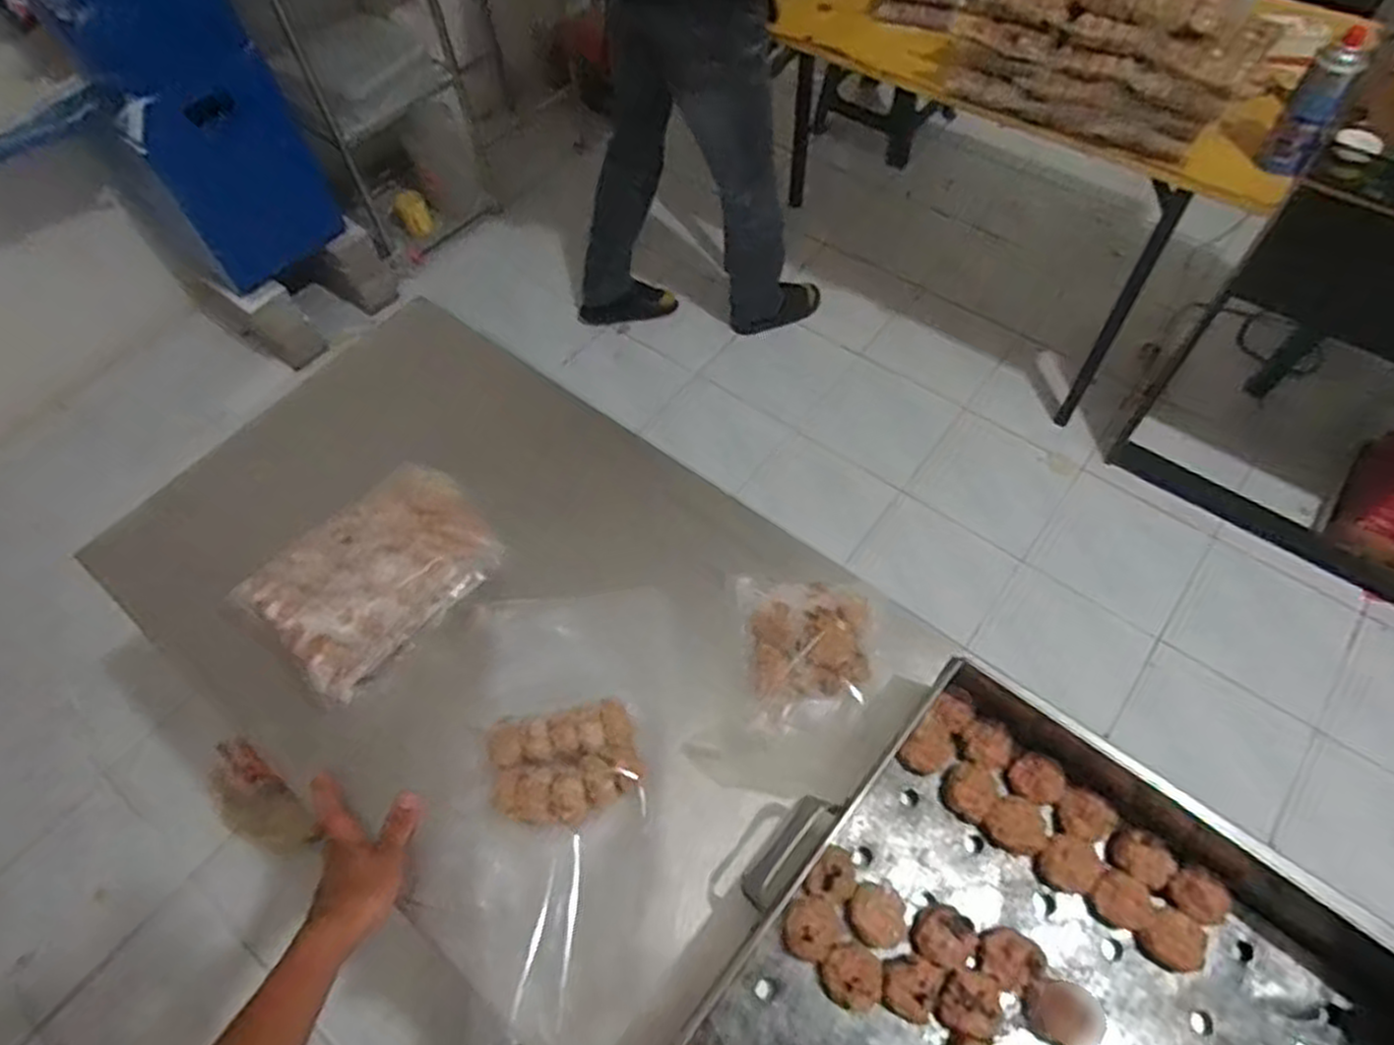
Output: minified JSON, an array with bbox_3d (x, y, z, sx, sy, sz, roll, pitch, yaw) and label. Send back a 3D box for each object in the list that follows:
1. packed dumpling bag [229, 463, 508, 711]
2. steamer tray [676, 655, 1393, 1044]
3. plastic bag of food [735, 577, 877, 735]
[{"bbox_3d":[-0.313,0.049,0.763,0.138,0.083,0.219,36,68,21],"label":"packed dumpling bag"},{"bbox_3d":[0.248,0.366,0.546,0.443,0.082,0.428,32,67,19],"label":"steamer tray"},{"bbox_3d":[0.107,0.114,0.726,0.129,0.046,0.153,-5,60,0],"label":"plastic bag of food"}]

